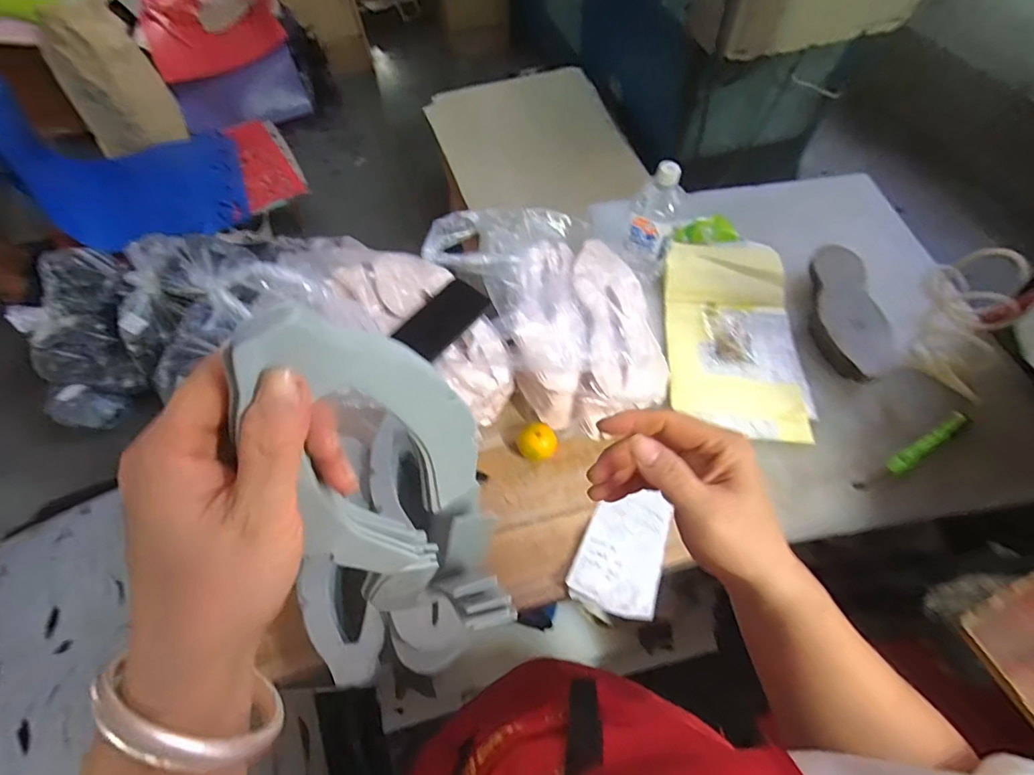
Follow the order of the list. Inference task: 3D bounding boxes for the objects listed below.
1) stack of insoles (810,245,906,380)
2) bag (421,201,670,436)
[{"bbox_3d":[0.531,-0.122,0.789,0.101,0.056,0.253,-2,59,0],"label":"stack of insoles"},{"bbox_3d":[0.063,-0.119,0.762,0.239,0.159,0.390,-36,64,-18],"label":"bag"}]

